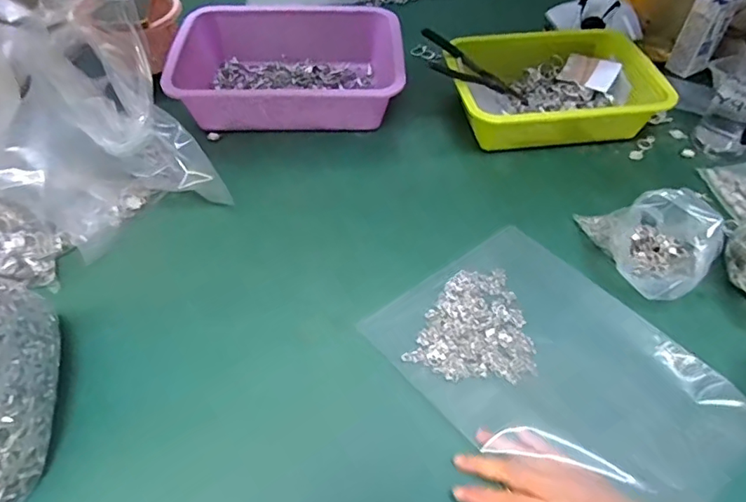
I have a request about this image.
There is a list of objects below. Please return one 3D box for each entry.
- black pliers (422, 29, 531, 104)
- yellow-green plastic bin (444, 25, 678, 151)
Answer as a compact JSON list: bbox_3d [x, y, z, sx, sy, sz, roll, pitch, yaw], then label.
[{"bbox_3d":[0.138,-0.239,0.707,0.172,0.023,0.054,27,51,-14],"label":"black pliers"},{"bbox_3d":[0.238,-0.223,0.719,0.269,0.070,0.175,-4,51,-6],"label":"yellow-green plastic bin"}]

